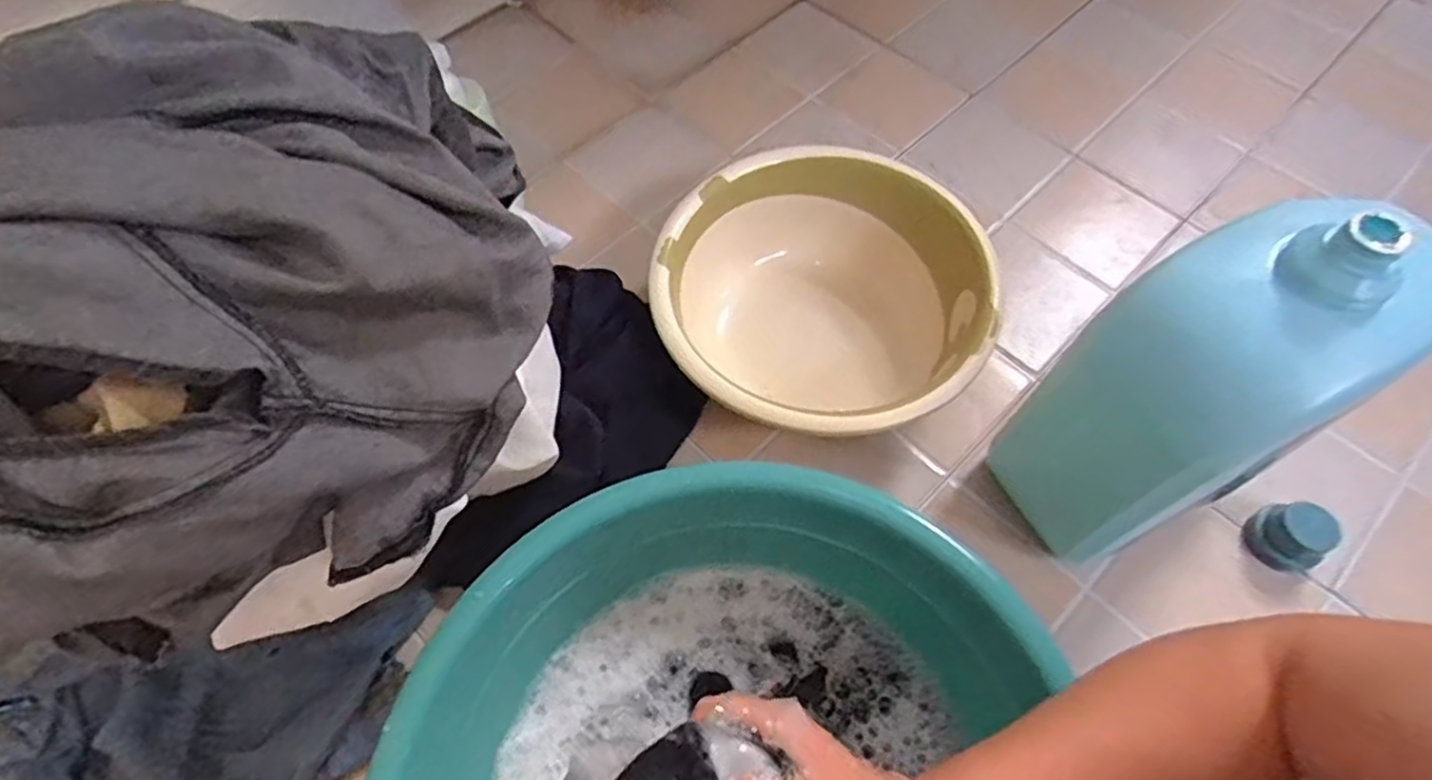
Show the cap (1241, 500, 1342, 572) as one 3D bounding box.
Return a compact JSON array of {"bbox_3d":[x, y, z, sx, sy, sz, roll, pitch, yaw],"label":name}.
[{"bbox_3d":[0.506,0.129,0.628,0.051,0.045,0.054,-1,62,1],"label":"cap"}]

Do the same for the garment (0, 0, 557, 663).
[{"bbox_3d":[-0.284,-0.057,0.409,0.361,0.177,0.311,-24,65,-12],"label":"garment"}]

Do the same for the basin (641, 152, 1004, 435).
[{"bbox_3d":[0.101,-0.083,0.713,0.313,0.136,0.287,-1,62,1],"label":"basin"}]

